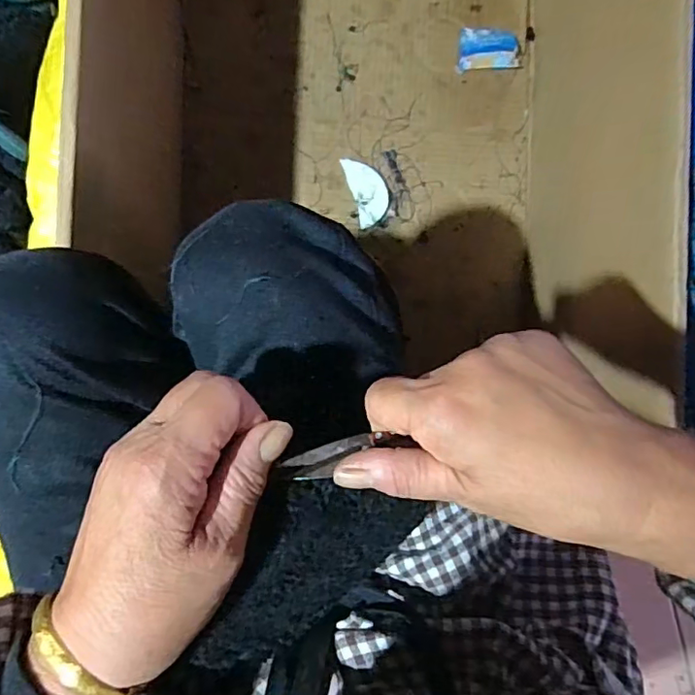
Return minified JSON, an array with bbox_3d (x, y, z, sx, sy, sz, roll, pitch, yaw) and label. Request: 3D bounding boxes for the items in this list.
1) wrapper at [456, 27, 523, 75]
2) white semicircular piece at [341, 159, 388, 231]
[{"bbox_3d":[0.193,-0.395,0.721,0.086,0.029,0.053,3,88,-6],"label":"wrapper"},{"bbox_3d":[0.028,-0.207,0.719,0.048,0.006,0.091,-16,90,-6],"label":"white semicircular piece"}]

